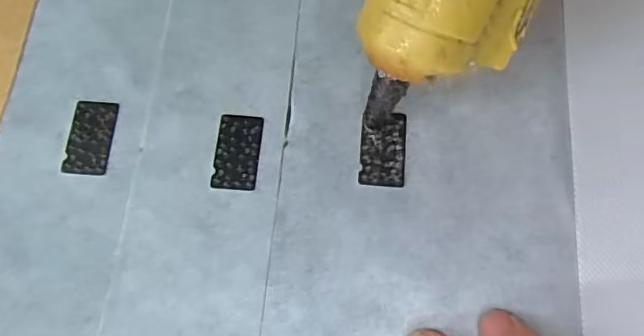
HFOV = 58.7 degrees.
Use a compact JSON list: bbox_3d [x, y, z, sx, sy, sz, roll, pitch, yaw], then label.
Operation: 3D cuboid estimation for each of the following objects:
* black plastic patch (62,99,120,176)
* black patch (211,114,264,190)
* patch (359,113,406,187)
[{"bbox_3d":[-0.086,-0.012,0.211,0.016,0.004,0.029,3,69,1],"label":"black plastic patch"},{"bbox_3d":[-0.031,-0.007,0.207,0.016,0.004,0.029,5,69,2],"label":"black patch"},{"bbox_3d":[0.022,-0.007,0.205,0.016,0.004,0.027,5,69,2],"label":"patch"}]

